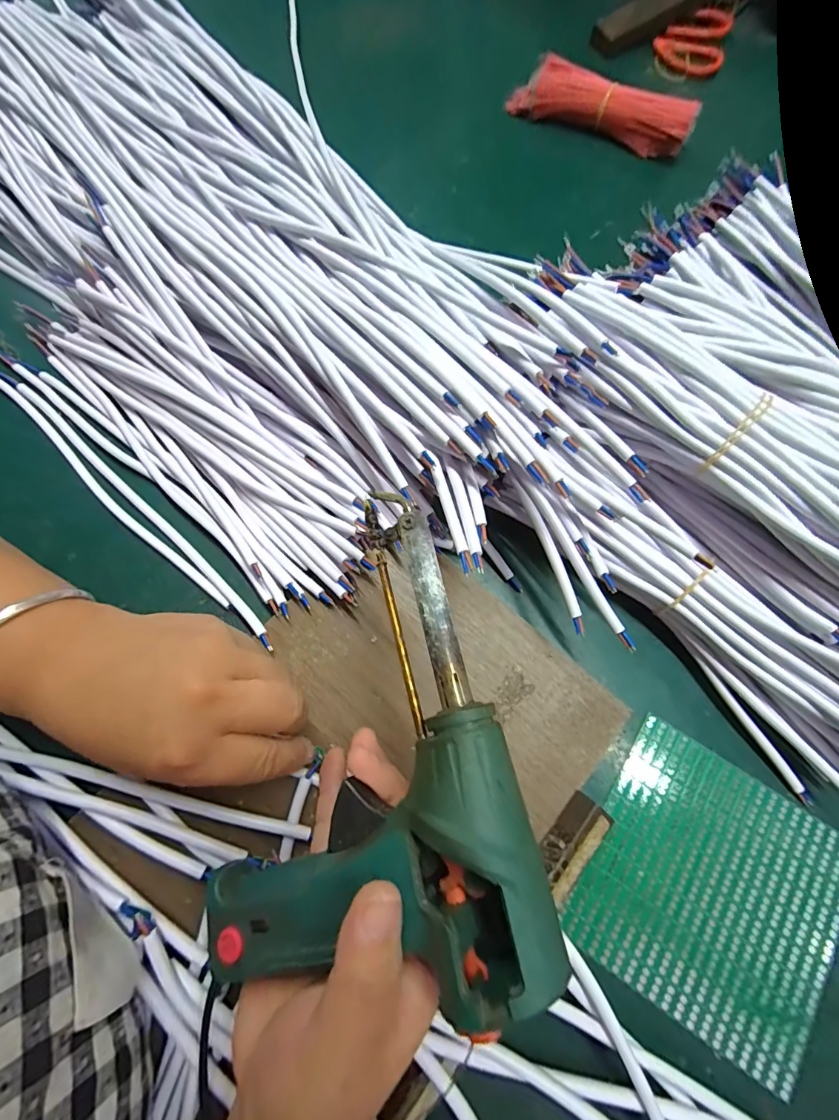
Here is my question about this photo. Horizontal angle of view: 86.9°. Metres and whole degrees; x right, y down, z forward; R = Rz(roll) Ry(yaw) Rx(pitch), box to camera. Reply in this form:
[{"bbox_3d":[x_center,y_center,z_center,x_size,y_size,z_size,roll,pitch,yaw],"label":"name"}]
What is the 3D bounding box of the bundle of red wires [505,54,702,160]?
[{"bbox_3d":[0.168,-0.420,0.414,0.169,0.038,0.029,22,73,5],"label":"bundle of red wires"}]

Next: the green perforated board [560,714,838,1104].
[{"bbox_3d":[0.161,0.181,0.244,0.129,0.004,0.128,32,75,10],"label":"green perforated board"}]

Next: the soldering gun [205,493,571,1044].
[{"bbox_3d":[-0.032,0.084,0.188,0.139,0.029,0.166,-28,61,20],"label":"soldering gun"}]

